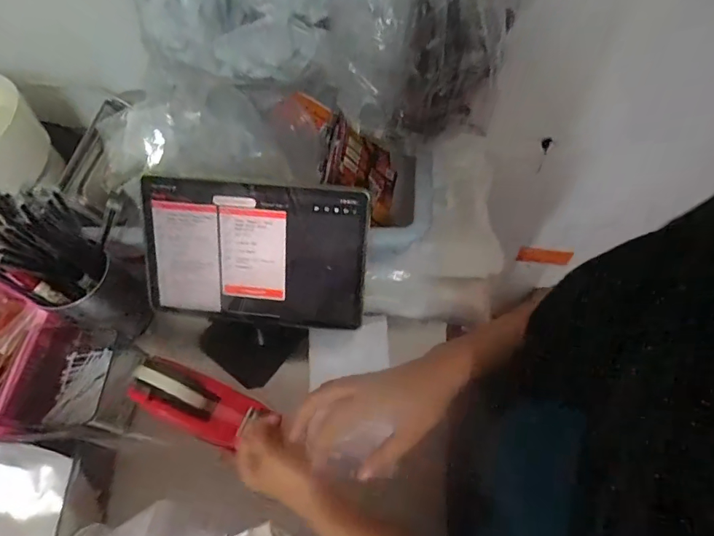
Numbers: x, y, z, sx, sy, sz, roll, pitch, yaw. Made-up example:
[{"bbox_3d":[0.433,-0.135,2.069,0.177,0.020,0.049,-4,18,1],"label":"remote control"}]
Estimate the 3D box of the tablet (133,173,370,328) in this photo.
[{"bbox_3d":[-0.115,-0.015,0.498,0.249,0.164,0.007,4,19,3],"label":"tablet"}]

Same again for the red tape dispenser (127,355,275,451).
[{"bbox_3d":[-0.175,0.149,0.481,0.131,0.075,0.062,19,63,12],"label":"red tape dispenser"}]

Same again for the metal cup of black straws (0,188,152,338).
[{"bbox_3d":[-0.329,0.003,0.512,0.118,0.196,0.105,-4,61,-1],"label":"metal cup of black straws"}]

